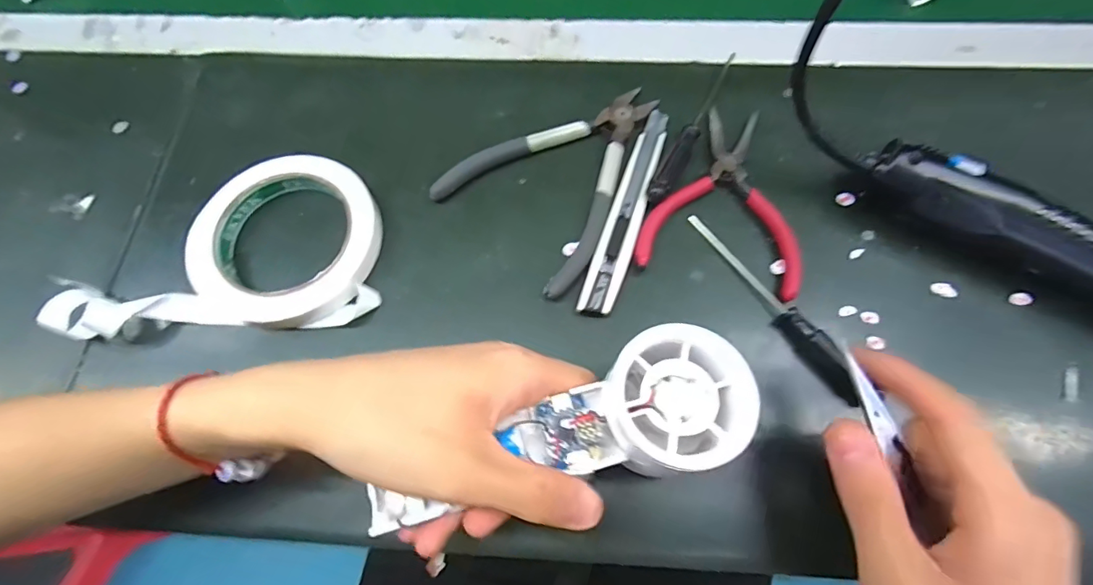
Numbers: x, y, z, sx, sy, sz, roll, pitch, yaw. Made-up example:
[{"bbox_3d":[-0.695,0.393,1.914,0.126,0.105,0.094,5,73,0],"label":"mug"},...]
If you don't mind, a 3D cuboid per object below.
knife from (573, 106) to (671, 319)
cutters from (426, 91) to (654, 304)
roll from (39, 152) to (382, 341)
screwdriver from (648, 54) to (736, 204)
[{"bbox_3d":[0.049,-0.051,0.287,0.020,0.007,0.141,18,72,9],"label":"knife"},{"bbox_3d":[0.016,-0.077,0.296,0.102,0.008,0.141,42,77,15],"label":"cutters"},{"bbox_3d":[-0.181,-0.030,0.279,0.162,0.019,0.104,-4,70,1],"label":"roll"},{"bbox_3d":[0.096,-0.108,0.302,0.012,0.011,0.129,28,74,12],"label":"screwdriver"}]

